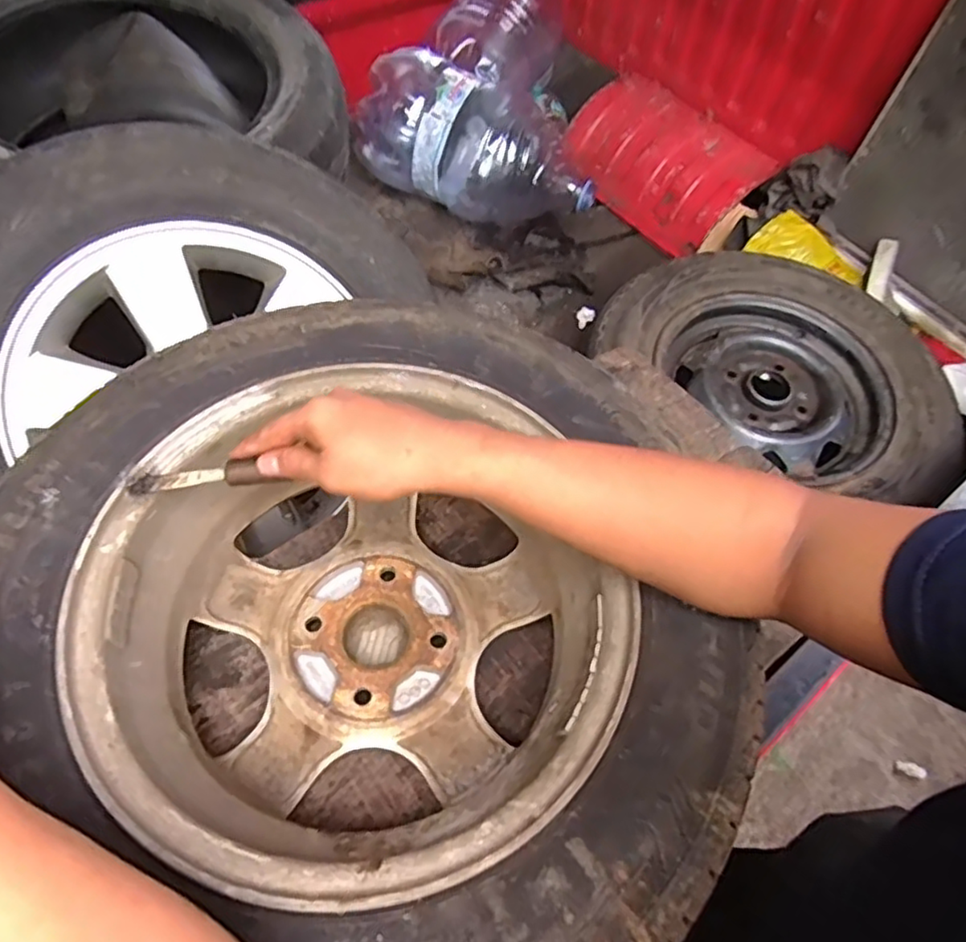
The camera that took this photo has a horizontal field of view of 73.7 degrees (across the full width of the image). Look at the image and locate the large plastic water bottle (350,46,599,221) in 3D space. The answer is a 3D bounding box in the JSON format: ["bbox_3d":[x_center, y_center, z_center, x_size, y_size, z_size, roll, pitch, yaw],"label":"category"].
[{"bbox_3d":[0.001,-0.608,1.231,0.429,0.224,0.243,31,66,17],"label":"large plastic water bottle"}]

